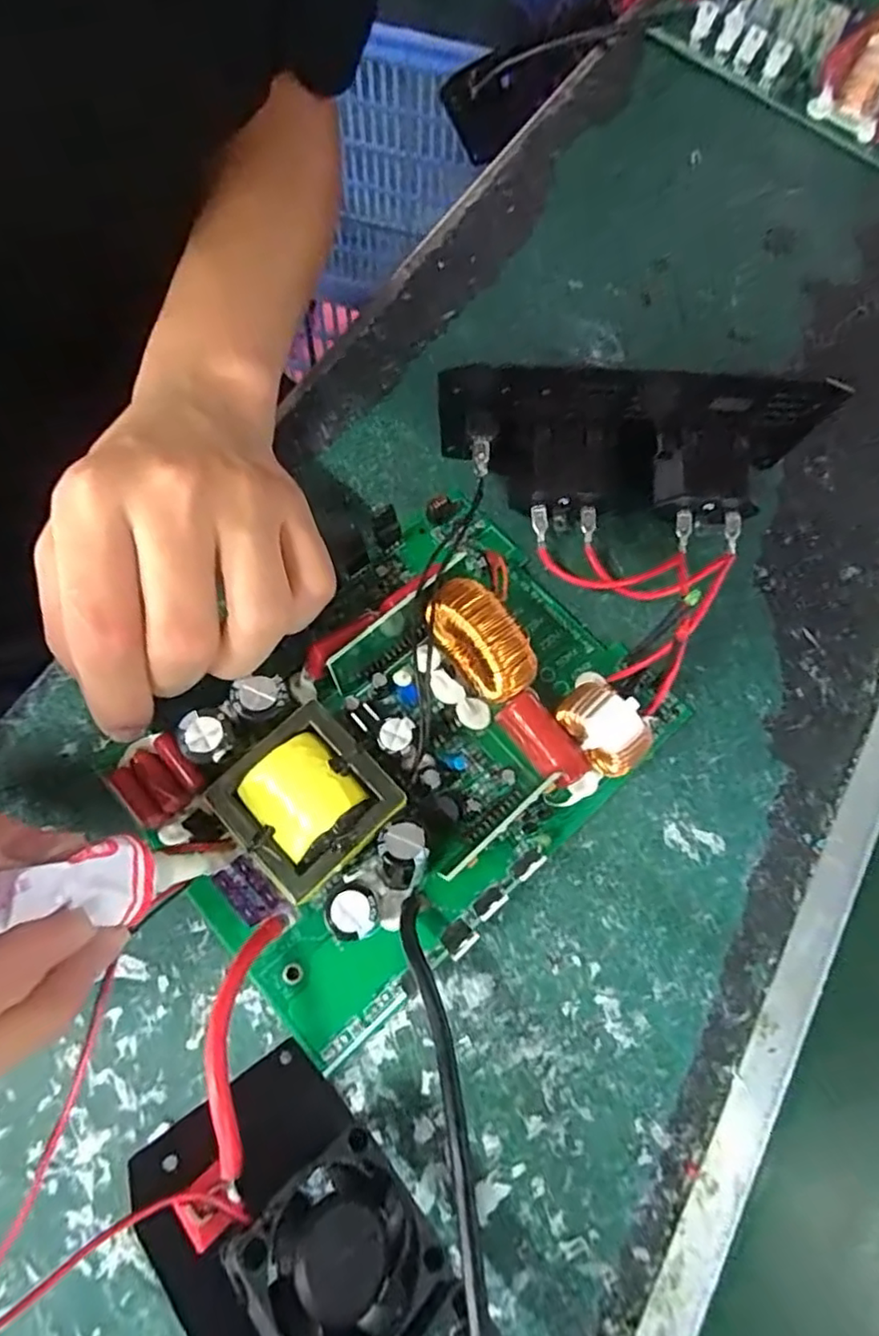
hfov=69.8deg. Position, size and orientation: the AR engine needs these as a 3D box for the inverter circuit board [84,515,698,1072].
[{"bbox_3d":[-0.014,0.022,0.206,0.171,0.044,0.119,-42,77,-15],"label":"inverter circuit board"}]

